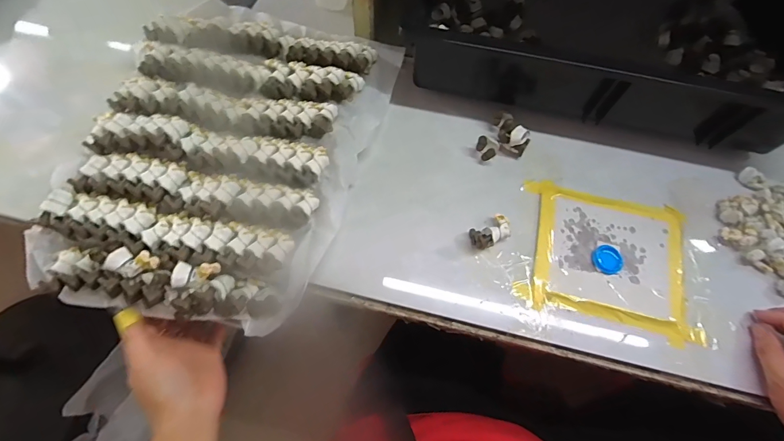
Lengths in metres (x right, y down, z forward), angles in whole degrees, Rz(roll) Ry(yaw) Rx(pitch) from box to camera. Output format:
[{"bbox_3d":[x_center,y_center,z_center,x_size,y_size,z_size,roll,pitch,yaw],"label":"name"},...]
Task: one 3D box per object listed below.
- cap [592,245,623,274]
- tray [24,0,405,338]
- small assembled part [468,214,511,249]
[{"bbox_3d":[0.220,0.039,0.401,0.029,0.008,0.029,1,67,-2],"label":"cap"},{"bbox_3d":[-0.168,-0.081,0.408,0.266,0.031,0.354,18,68,5],"label":"tray"},{"bbox_3d":[0.101,0.011,0.401,0.041,0.022,0.026,-25,71,-12],"label":"small assembled part"}]

